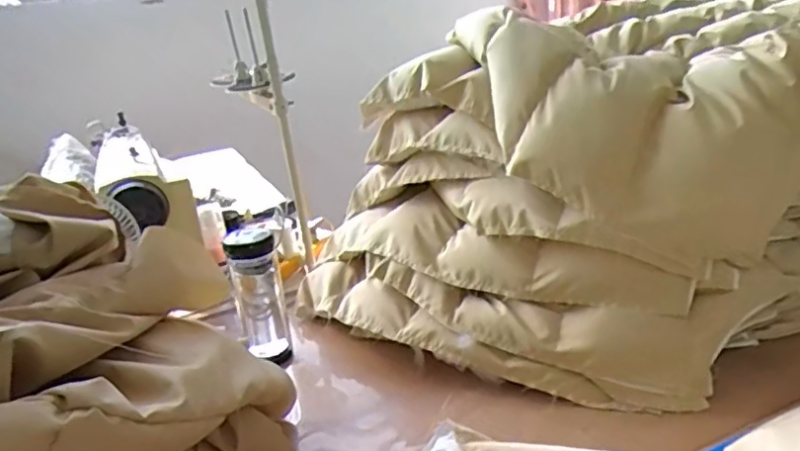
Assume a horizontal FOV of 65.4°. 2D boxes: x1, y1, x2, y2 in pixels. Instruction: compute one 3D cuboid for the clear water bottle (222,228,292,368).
[{"bbox_3d":[-0.191,0.094,0.844,0.059,0.198,0.059,-13,22,-18],"label":"clear water bottle"}]

